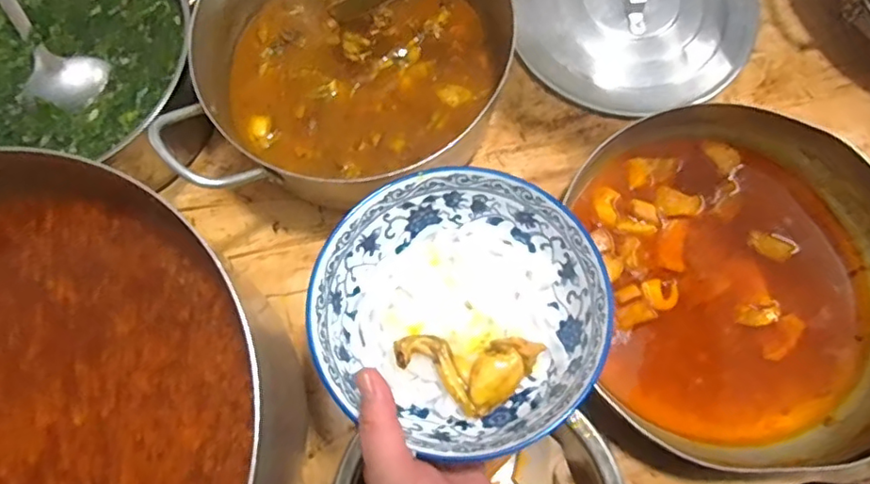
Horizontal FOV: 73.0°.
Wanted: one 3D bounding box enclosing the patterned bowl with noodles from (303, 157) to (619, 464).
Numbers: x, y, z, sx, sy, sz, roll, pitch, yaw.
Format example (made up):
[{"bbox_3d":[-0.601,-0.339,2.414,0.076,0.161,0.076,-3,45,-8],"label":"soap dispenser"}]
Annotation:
[{"bbox_3d":[0.015,0.038,0.361,0.167,0.057,0.161,0,74,0],"label":"patterned bowl with noodles"}]

